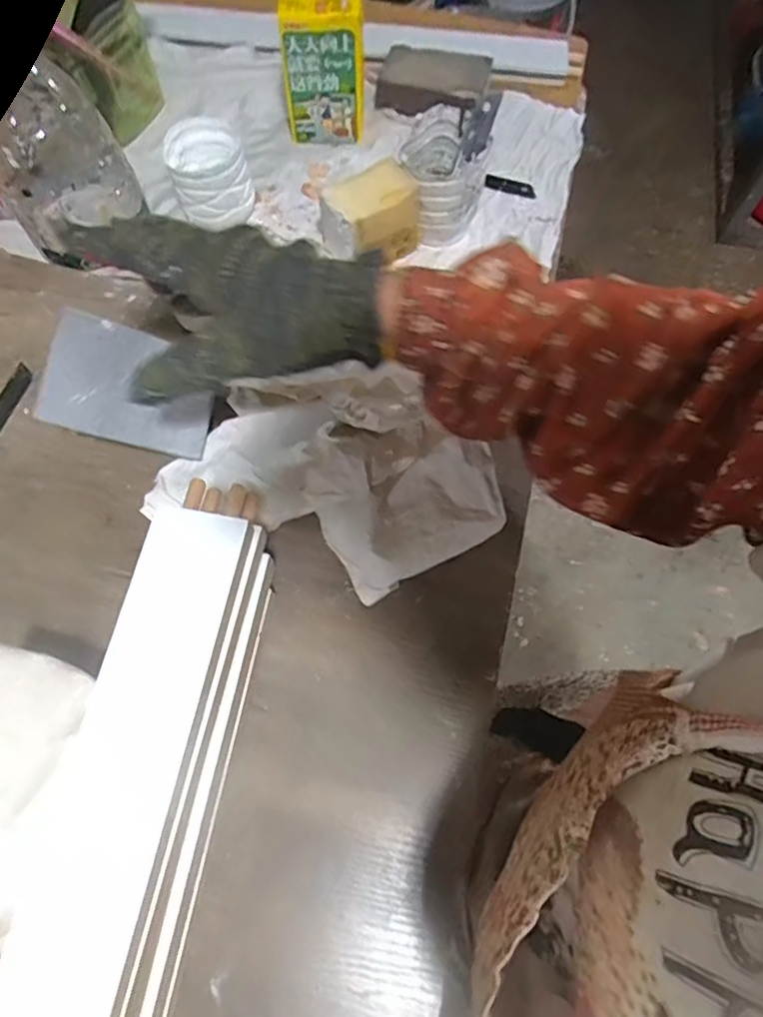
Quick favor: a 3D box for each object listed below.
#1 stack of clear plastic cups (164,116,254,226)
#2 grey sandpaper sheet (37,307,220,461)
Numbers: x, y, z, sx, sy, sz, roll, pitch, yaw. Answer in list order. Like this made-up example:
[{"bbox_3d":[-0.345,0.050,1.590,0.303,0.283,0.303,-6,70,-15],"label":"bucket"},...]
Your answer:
[{"bbox_3d":[-0.139,-0.270,0.487,0.060,0.055,0.068,-20,70,-9],"label":"stack of clear plastic cups"},{"bbox_3d":[-0.153,-0.074,0.371,0.096,0.007,0.067,14,88,-32],"label":"grey sandpaper sheet"}]

